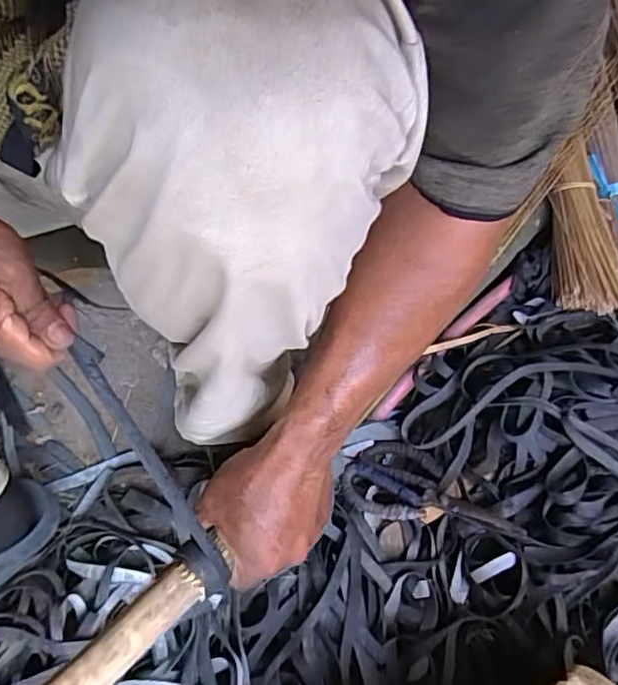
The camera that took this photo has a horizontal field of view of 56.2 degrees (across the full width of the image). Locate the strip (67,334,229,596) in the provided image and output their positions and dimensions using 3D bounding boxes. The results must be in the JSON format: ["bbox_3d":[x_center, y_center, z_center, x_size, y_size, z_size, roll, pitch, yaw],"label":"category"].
[{"bbox_3d":[-0.112,0.091,0.409,0.021,0.012,0.202,-30,95,-17],"label":"strip"}]

